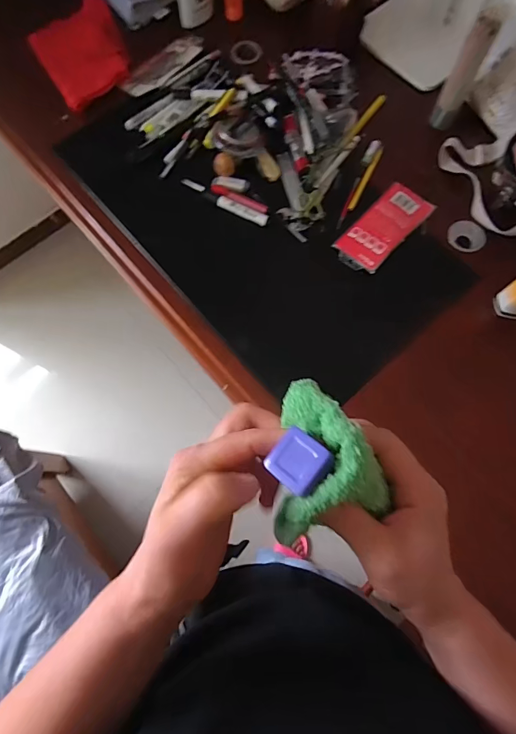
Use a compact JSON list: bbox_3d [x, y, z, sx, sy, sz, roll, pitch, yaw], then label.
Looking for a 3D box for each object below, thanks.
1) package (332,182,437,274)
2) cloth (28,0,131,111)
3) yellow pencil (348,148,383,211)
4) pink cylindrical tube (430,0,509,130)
[{"bbox_3d":[0.205,-0.228,0.655,0.081,0.012,0.171,42,78,12],"label":"package"},{"bbox_3d":[-0.331,-0.605,0.757,0.164,0.019,0.244,-30,76,-8],"label":"cloth"},{"bbox_3d":[0.185,-0.323,0.686,0.013,0.007,0.130,27,76,8],"label":"yellow pencil"},{"bbox_3d":[0.329,-0.469,0.640,0.041,0.189,0.039,0,74,0],"label":"pink cylindrical tube"}]

